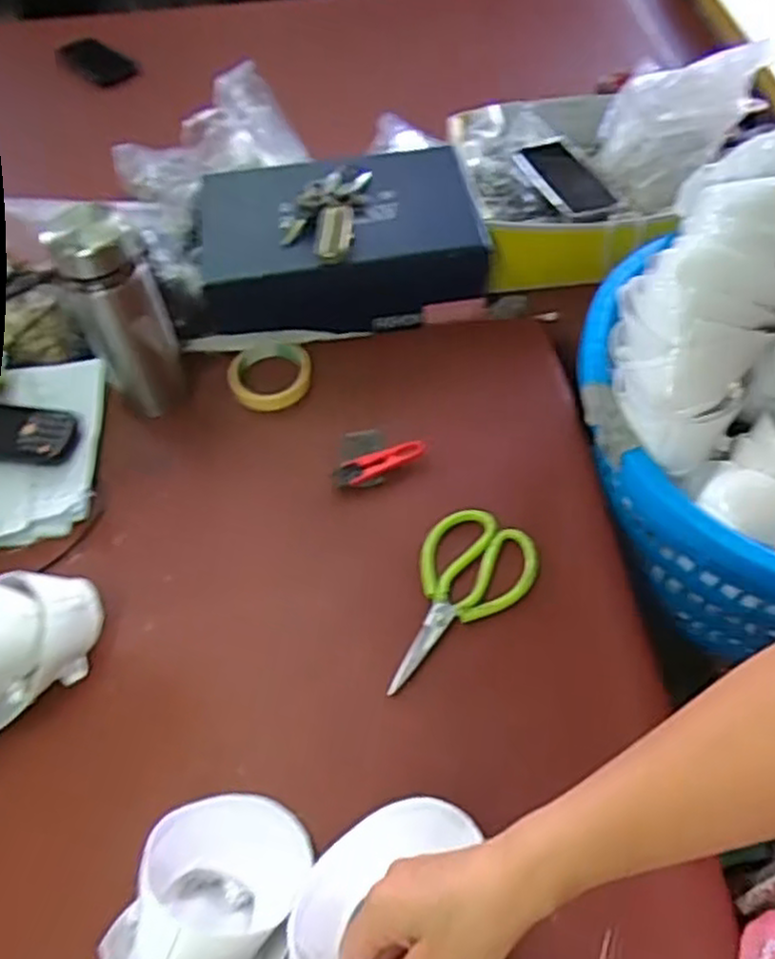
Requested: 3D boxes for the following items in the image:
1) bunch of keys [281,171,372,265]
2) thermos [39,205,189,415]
[{"bbox_3d":[-0.074,-0.308,0.877,0.083,0.023,0.151,6,54,7],"label":"bunch of keys"},{"bbox_3d":[-0.271,-0.168,0.785,0.083,0.212,0.073,-22,56,-13],"label":"thermos"}]

